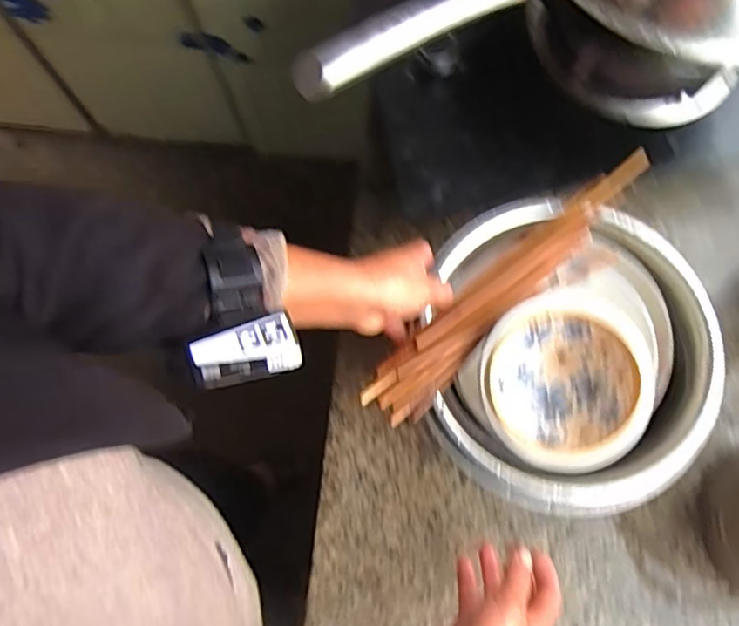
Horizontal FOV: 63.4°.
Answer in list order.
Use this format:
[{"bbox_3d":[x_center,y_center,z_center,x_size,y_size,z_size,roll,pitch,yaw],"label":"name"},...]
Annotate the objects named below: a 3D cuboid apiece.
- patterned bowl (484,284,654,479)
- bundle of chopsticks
[{"bbox_3d":[0.156,0.054,0.488,0.126,0.054,0.139,3,76,2],"label":"patterned bowl"},{"bbox_3d":[0.120,-0.024,0.513,0.309,0.039,0.053,-42,79,-12],"label":"bundle of chopsticks"}]

